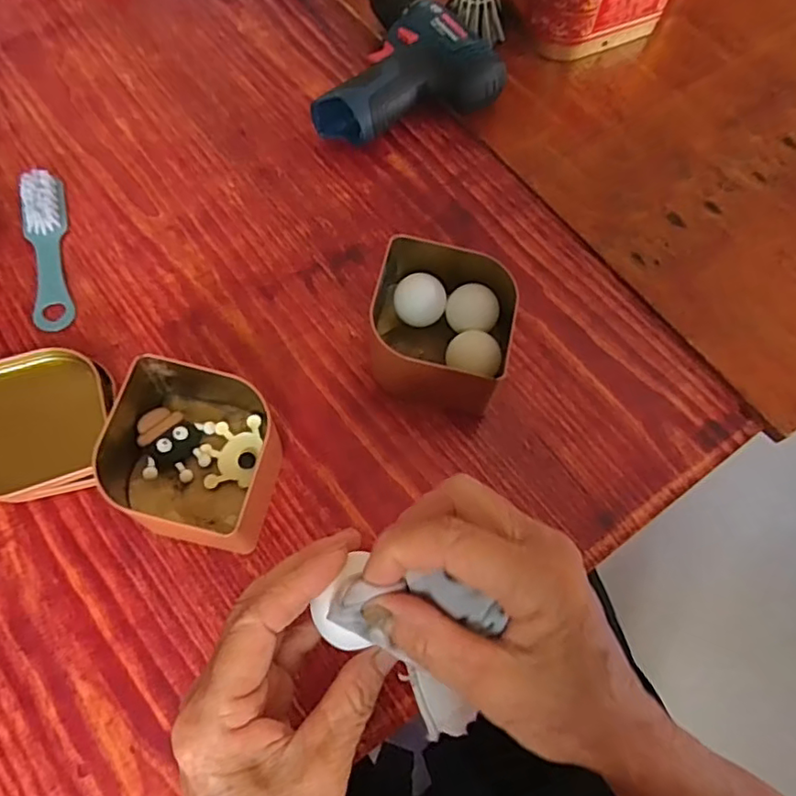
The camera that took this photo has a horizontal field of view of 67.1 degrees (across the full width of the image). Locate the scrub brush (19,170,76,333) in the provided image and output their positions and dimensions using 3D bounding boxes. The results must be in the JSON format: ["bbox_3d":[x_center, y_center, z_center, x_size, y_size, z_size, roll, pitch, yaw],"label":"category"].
[{"bbox_3d":[-0.278,-0.120,0.475,0.032,0.016,0.149,-16,70,-9],"label":"scrub brush"}]

